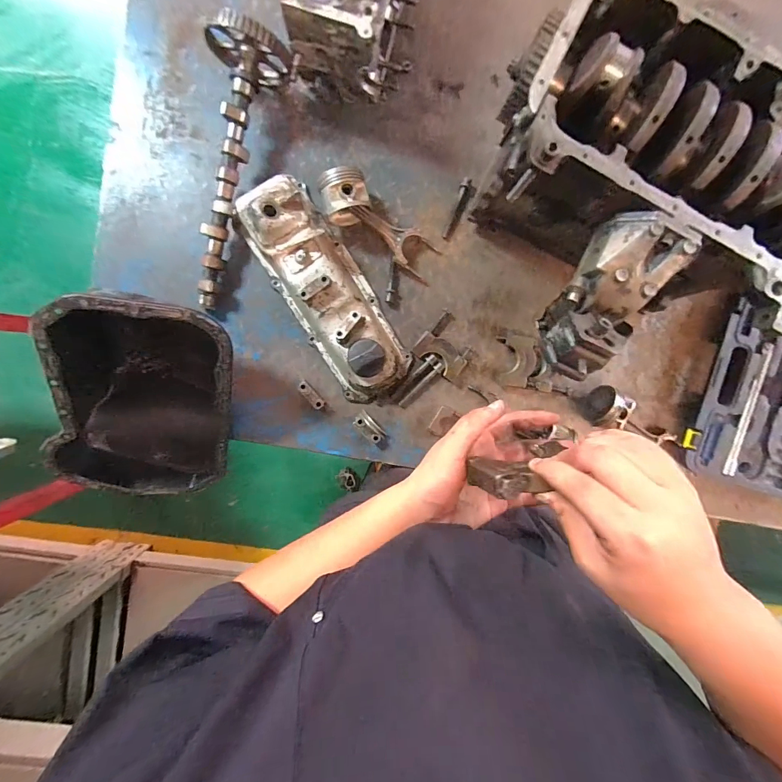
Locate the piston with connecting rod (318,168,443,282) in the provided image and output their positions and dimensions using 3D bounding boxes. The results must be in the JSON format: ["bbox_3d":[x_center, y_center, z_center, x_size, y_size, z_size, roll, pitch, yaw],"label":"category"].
[{"bbox_3d":[-0.022,-0.291,0.667,0.244,0.079,0.091,36,91,-17],"label":"piston with connecting rod"}]

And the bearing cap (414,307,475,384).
[{"bbox_3d":[0.106,-0.083,0.692,0.095,0.023,0.095,38,92,-5],"label":"bearing cap"}]

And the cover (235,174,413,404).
[{"bbox_3d":[-0.114,-0.174,0.643,0.144,0.071,0.404,-32,95,0],"label":"cover"}]

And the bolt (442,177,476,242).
[{"bbox_3d":[0.122,-0.329,0.681,0.029,0.023,0.113,24,93,-4],"label":"bolt"}]

